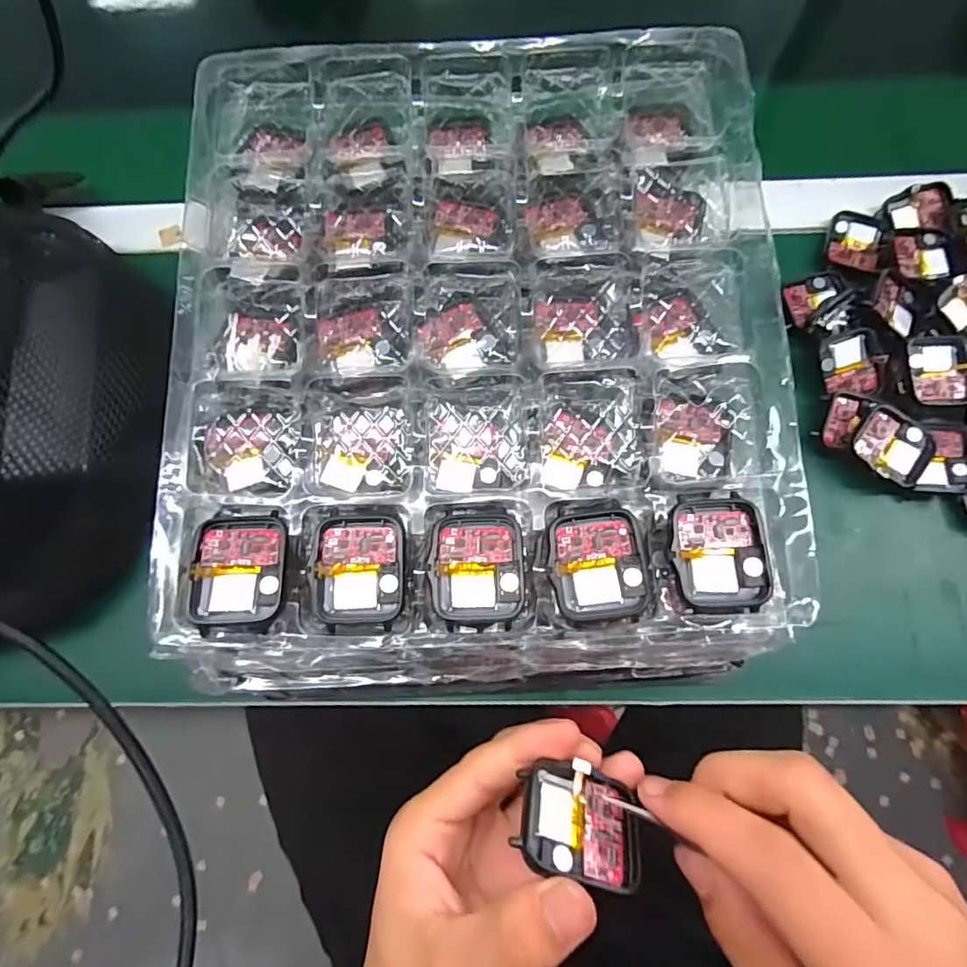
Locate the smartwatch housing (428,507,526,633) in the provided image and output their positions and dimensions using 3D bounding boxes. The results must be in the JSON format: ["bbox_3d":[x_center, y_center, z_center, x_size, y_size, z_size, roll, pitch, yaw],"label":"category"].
[{"bbox_3d":[-0.002,0.034,0.212,0.037,0.006,0.048,-4,75,1],"label":"smartwatch housing"}]

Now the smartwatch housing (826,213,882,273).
[{"bbox_3d":[0.244,-0.158,0.340,0.033,0.006,0.045,14,76,5],"label":"smartwatch housing"}]

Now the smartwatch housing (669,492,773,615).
[{"bbox_3d":[0.095,0.028,0.210,0.037,0.010,0.047,-3,75,1],"label":"smartwatch housing"}]

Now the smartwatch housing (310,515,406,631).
[{"bbox_3d":[-0.050,0.036,0.213,0.036,0.009,0.045,-1,75,2],"label":"smartwatch housing"}]

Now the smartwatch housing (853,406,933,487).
[{"bbox_3d":[0.235,-0.021,0.296,0.039,0.010,0.036,35,79,10],"label":"smartwatch housing"}]

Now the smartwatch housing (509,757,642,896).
[{"bbox_3d":[0.036,0.123,0.187,0.045,0.006,0.035,16,43,-5],"label":"smartwatch housing"}]

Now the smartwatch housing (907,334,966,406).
[{"bbox_3d":[0.272,-0.070,0.309,0.033,0.010,0.044,4,75,3],"label":"smartwatch housing"}]

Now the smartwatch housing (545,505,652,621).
[{"bbox_3d":[0.047,0.033,0.211,0.038,0.009,0.044,-5,75,0],"label":"smartwatch housing"}]

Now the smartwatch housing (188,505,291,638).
[{"bbox_3d":[-0.098,0.035,0.209,0.037,0.007,0.048,-1,75,2],"label":"smartwatch housing"}]

